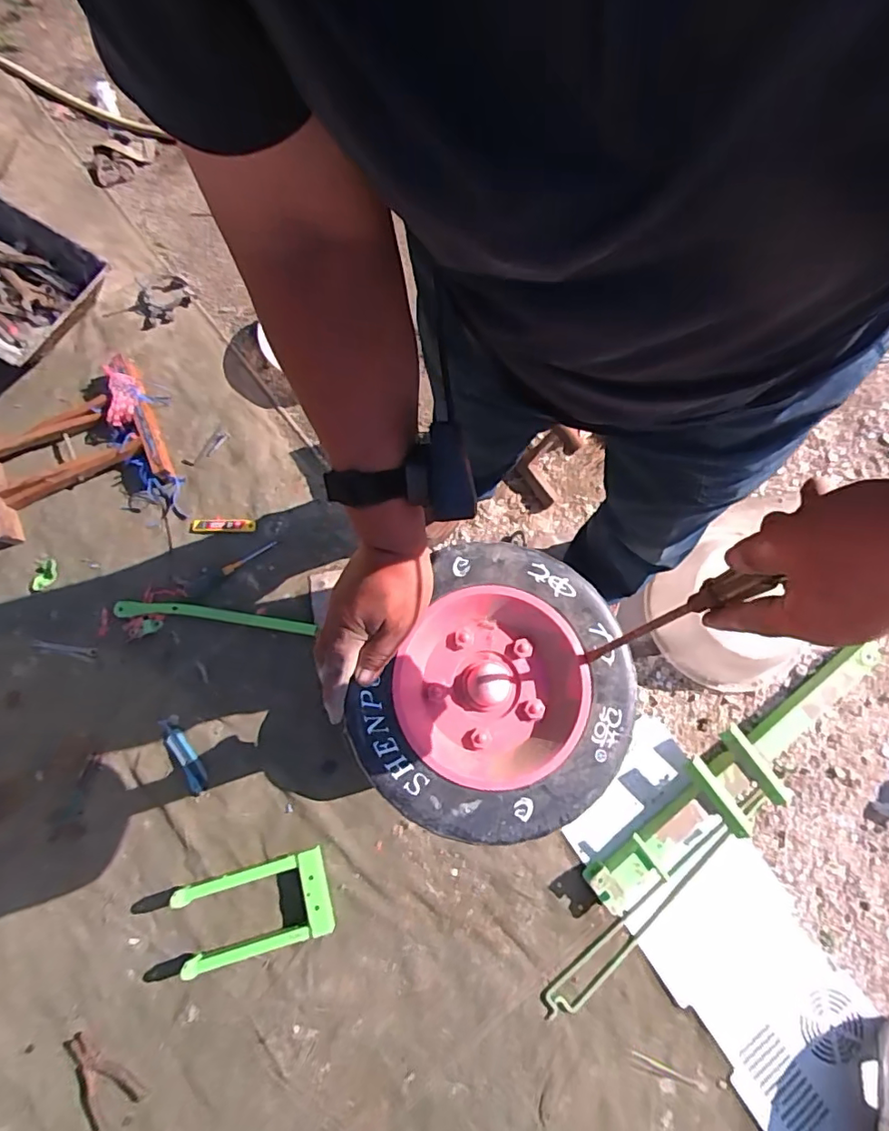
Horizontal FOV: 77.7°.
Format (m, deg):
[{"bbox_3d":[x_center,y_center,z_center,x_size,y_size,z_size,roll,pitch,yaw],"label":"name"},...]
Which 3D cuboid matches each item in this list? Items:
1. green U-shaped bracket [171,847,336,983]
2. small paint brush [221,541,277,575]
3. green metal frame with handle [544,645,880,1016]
[{"bbox_3d":[-0.349,0.636,1.014,0.274,0.062,0.153,-13,77,-3],"label":"green U-shaped bracket"},{"bbox_3d":[-0.425,-0.016,1.203,0.128,0.010,0.020,-30,78,-7],"label":"small paint brush"},{"bbox_3d":[0.514,0.468,1.061,0.931,0.065,0.161,-40,79,-9],"label":"green metal frame with handle"}]

